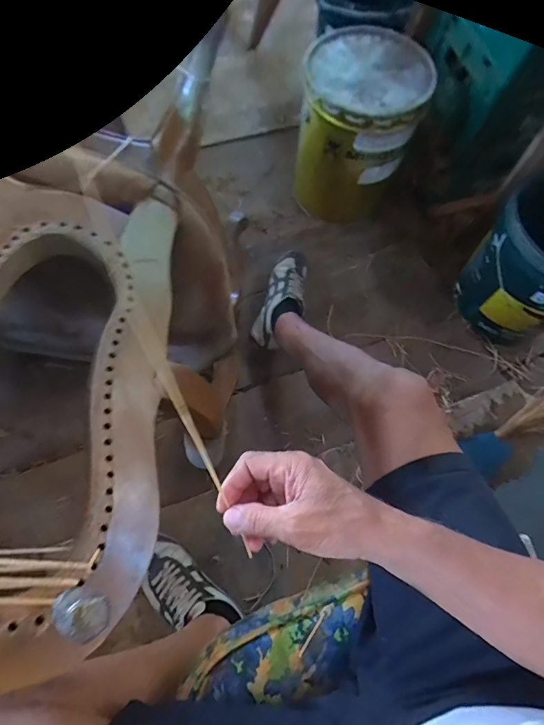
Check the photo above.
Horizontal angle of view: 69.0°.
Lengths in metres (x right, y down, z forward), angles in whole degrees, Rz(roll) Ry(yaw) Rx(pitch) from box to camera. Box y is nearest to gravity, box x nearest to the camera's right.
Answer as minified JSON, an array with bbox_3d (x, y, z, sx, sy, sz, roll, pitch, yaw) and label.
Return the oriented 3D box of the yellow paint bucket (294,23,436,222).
[{"bbox_3d":[0.209,-0.581,1.012,0.265,0.330,0.298,17,65,6],"label":"yellow paint bucket"}]

